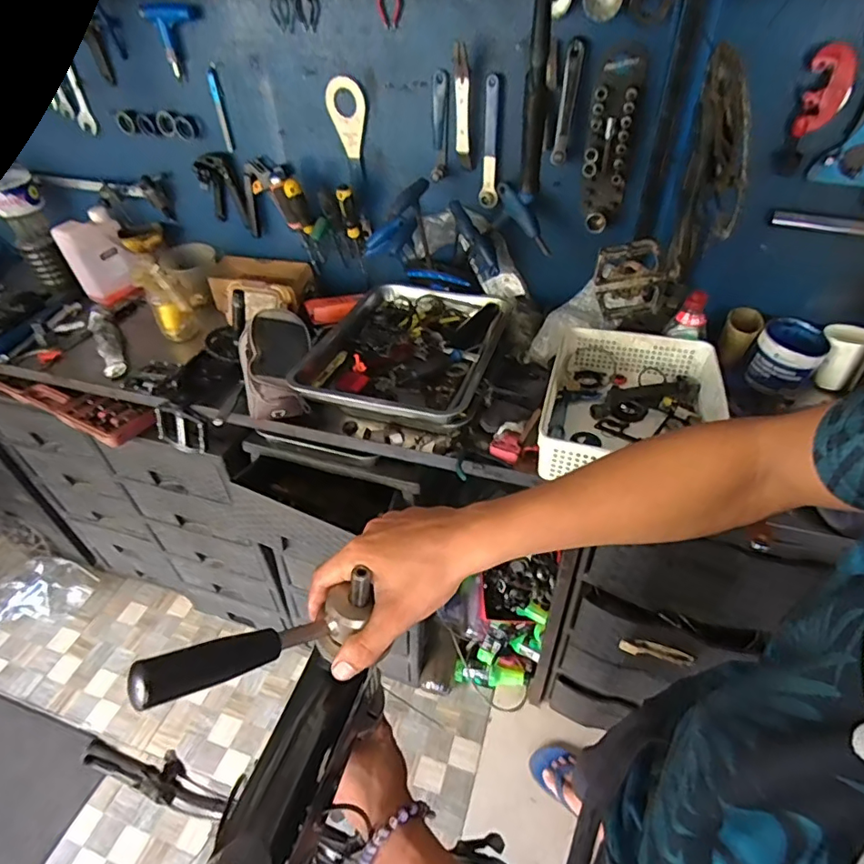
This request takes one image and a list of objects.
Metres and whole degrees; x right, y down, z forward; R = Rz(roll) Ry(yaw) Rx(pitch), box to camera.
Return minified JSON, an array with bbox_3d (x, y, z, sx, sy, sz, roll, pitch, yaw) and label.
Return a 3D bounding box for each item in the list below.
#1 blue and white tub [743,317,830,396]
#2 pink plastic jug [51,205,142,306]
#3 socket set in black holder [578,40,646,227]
[{"bbox_3d":[0.612,-0.131,0.907,0.103,0.084,0.118,31,53,31],"label":"blue and white tub"},{"bbox_3d":[-0.742,-0.387,1.179,0.136,0.173,0.081,-17,45,-15],"label":"pink plastic jug"},{"bbox_3d":[0.283,-0.456,0.838,0.074,0.242,0.030,10,44,14],"label":"socket set in black holder"}]

